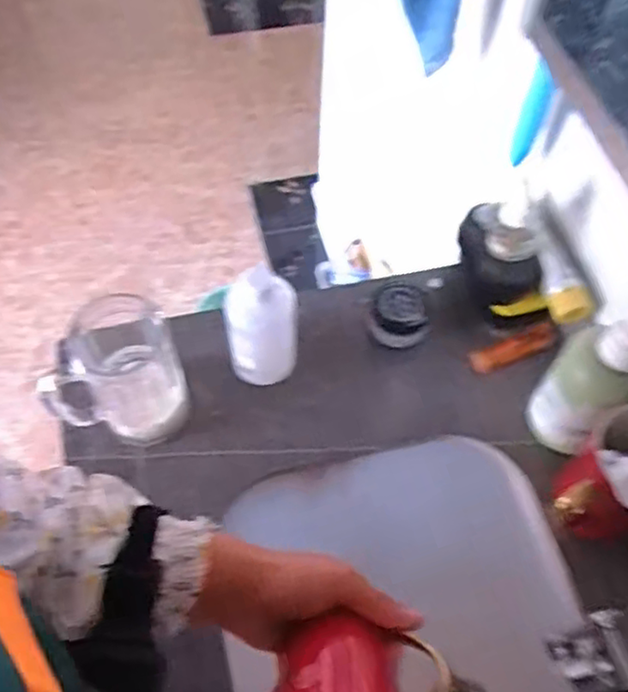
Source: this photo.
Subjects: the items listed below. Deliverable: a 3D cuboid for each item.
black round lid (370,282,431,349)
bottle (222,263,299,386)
[{"bbox_3d":[0.085,-0.028,0.652,0.054,0.025,0.059,0,58,0],"label":"black round lid"},{"bbox_3d":[-0.046,-0.017,0.590,0.062,0.125,0.047,-4,58,-3],"label":"bottle"}]

